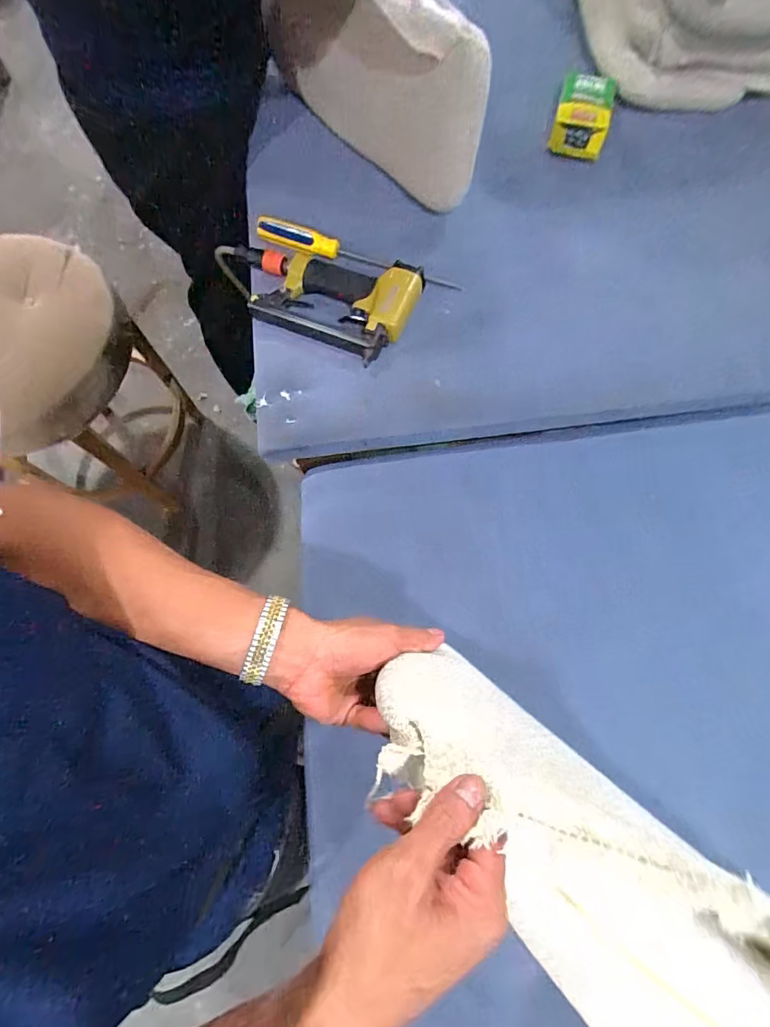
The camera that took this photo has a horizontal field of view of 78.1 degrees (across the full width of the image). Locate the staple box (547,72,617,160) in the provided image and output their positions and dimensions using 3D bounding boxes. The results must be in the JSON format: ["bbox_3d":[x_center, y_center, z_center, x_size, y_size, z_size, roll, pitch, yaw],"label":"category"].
[{"bbox_3d":[0.278,-0.562,0.666,0.077,0.037,0.128,14,75,6],"label":"staple box"}]

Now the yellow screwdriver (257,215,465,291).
[{"bbox_3d":[-0.036,-0.347,0.632,0.287,0.020,0.031,19,74,8],"label":"yellow screwdriver"}]

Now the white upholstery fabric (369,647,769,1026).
[{"bbox_3d":[0.147,0.252,0.296,0.130,0.127,0.396,-42,83,-9],"label":"white upholstery fabric"}]

